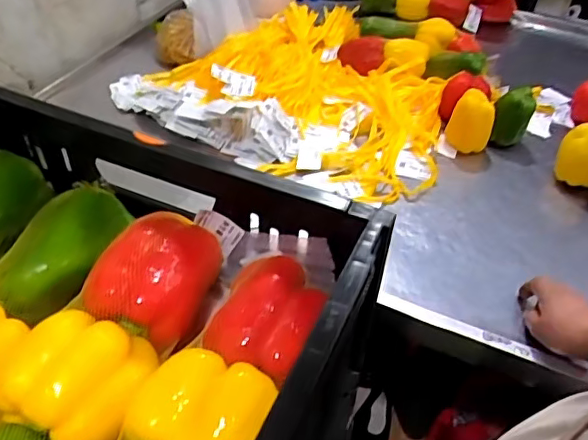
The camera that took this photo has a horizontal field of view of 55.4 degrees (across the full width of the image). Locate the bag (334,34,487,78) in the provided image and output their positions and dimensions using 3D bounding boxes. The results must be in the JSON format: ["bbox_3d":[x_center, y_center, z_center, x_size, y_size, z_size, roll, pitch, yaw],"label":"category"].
[{"bbox_3d":[0.237,-0.322,1.134,0.290,0.062,0.086,13,44,10],"label":"bag"}]

